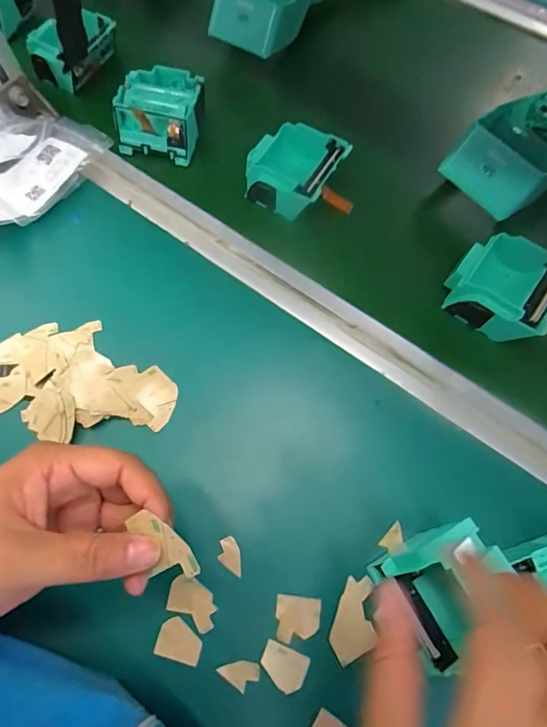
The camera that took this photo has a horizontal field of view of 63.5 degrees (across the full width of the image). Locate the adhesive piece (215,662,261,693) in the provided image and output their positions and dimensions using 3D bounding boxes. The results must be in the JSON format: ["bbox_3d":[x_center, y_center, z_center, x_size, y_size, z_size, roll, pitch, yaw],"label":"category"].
[{"bbox_3d":[-0.021,0.200,0.282,0.025,0.004,0.016,-14,67,-4],"label":"adhesive piece"}]

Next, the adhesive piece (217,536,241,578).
[{"bbox_3d":[-0.031,0.134,0.307,0.015,0.004,0.024,-2,67,1],"label":"adhesive piece"}]

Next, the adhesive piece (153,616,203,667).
[{"bbox_3d":[-0.061,0.181,0.290,0.029,0.004,0.023,15,65,5],"label":"adhesive piece"}]

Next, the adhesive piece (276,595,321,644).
[{"bbox_3d":[0.016,0.169,0.292,0.029,0.004,0.026,4,67,4],"label":"adhesive piece"}]

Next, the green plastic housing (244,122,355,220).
[{"bbox_3d":[0.015,-0.172,0.403,0.076,0.036,0.080,28,72,10],"label":"green plastic housing"}]

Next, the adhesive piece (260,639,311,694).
[{"bbox_3d":[0.006,0.194,0.282,0.029,0.004,0.023,21,69,11],"label":"adhesive piece"}]

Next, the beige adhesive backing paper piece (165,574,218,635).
[{"bbox_3d":[-0.054,0.160,0.297,0.036,0.004,0.024,27,71,13],"label":"beige adhesive backing paper piece"}]

